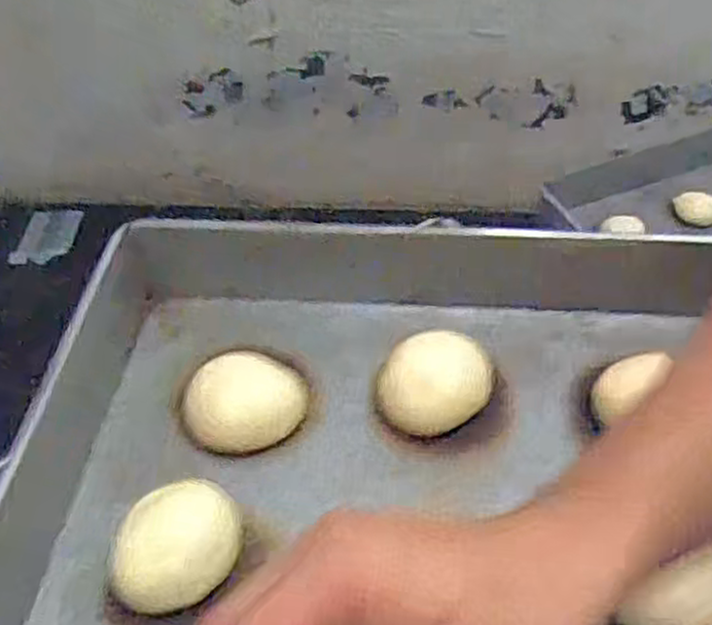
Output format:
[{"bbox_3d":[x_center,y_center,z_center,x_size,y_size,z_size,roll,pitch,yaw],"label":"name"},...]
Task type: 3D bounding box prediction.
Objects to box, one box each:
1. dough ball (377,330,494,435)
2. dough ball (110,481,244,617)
[{"bbox_3d":[0.048,0.041,0.439,0.057,0.032,0.058,-1,46,1],"label":"dough ball"},{"bbox_3d":[-0.088,0.115,0.370,0.061,0.029,0.052,-14,47,-12],"label":"dough ball"}]

